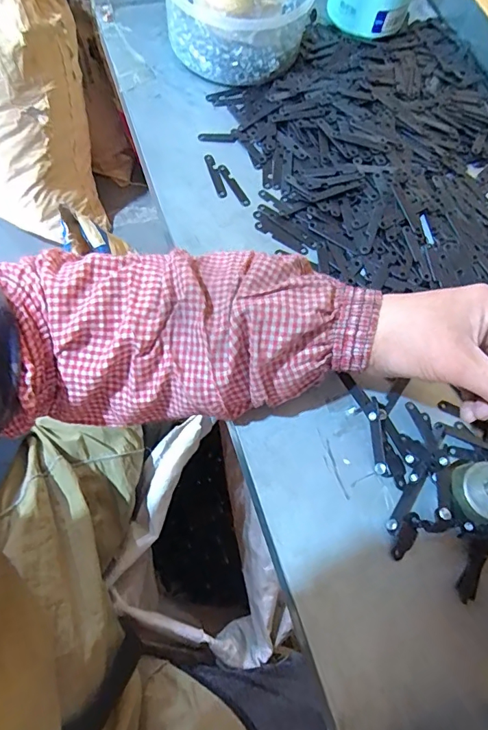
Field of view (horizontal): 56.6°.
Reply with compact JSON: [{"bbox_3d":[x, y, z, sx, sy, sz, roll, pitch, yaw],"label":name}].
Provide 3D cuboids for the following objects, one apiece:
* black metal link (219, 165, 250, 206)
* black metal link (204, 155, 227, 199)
[{"bbox_3d":[-0.008,-0.165,0.420,0.009,0.005,0.050,-26,72,-15],"label":"black metal link"},{"bbox_3d":[-0.026,-0.175,0.422,0.009,0.006,0.048,-16,70,-11],"label":"black metal link"}]

